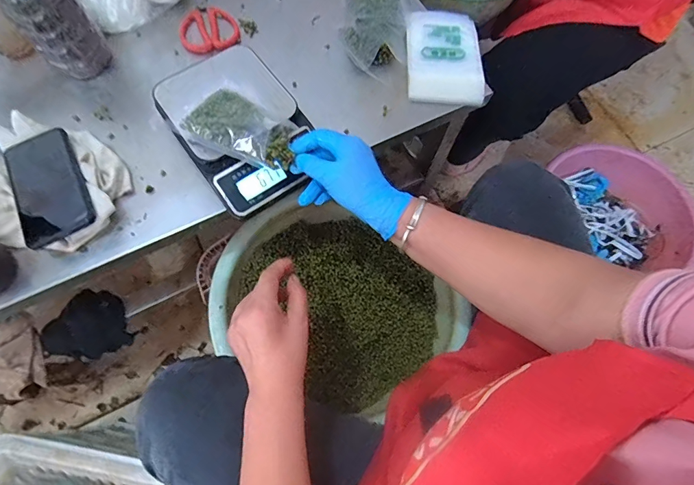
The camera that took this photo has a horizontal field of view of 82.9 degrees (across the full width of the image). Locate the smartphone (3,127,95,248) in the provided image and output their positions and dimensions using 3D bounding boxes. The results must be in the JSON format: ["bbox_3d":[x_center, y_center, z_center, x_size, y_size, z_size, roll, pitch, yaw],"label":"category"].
[{"bbox_3d":[-0.362,-0.071,0.475,0.075,0.012,0.154,-27,71,-17],"label":"smartphone"}]

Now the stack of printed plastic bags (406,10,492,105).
[{"bbox_3d":[0.147,-0.285,0.593,0.115,0.020,0.170,-1,69,-3],"label":"stack of printed plastic bags"}]

